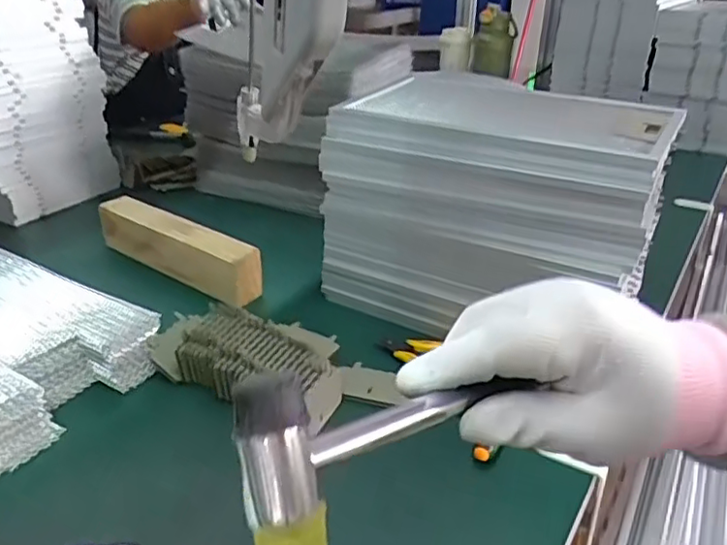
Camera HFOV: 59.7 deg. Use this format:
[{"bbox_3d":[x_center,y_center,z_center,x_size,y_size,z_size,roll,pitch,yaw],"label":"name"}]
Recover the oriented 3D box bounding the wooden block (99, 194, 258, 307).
[{"bbox_3d":[-0.244,-0.033,0.830,0.279,0.065,0.054,21,34,34],"label":"wooden block"}]

